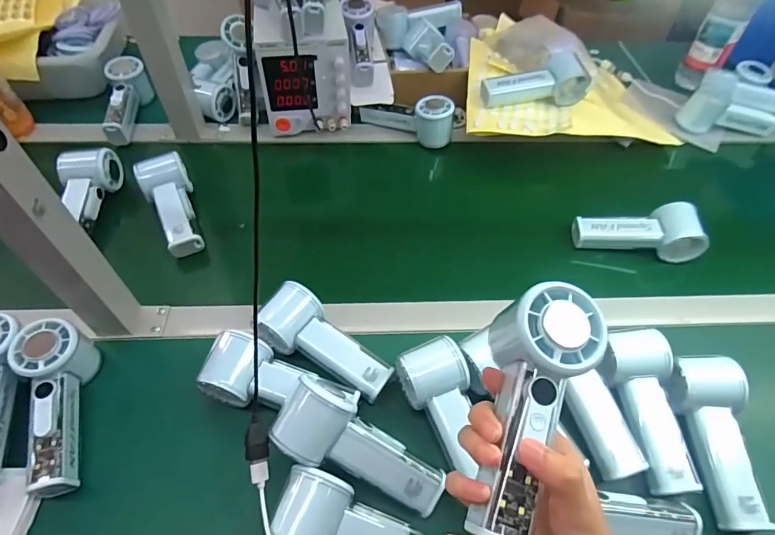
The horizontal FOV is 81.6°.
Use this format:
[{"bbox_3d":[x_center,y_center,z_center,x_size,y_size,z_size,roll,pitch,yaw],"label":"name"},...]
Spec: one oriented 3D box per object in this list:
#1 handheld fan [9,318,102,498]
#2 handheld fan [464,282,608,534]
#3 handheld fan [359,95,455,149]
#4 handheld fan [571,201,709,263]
[{"bbox_3d":[-0.307,0.128,0.419,0.051,0.052,0.154,-13,66,-12],"label":"handheld fan"},{"bbox_3d":[0.087,0.081,0.268,0.062,0.034,0.149,16,72,11],"label":"handheld fan"},{"bbox_3d":[0.032,-0.241,0.706,0.148,0.060,0.052,23,55,15],"label":"handheld fan"},{"bbox_3d":[0.318,-0.046,0.573,0.146,0.041,0.063,0,52,-2],"label":"handheld fan"}]

